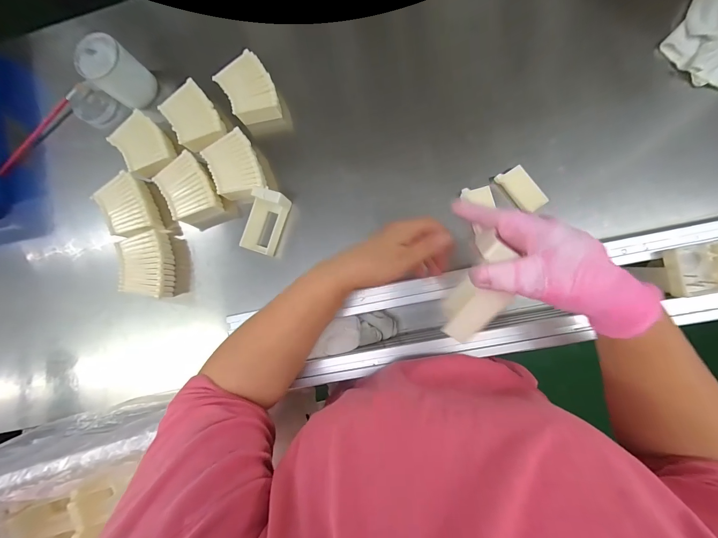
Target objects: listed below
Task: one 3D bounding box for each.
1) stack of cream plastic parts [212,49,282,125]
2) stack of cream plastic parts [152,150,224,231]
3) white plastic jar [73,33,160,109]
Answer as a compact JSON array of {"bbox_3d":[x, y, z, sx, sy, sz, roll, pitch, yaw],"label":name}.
[{"bbox_3d":[-0.191,-0.311,0.539,0.082,0.040,0.112,-31,81,4],"label":"stack of cream plastic parts"},{"bbox_3d":[-0.291,-0.134,0.553,0.086,0.056,0.111,-32,81,3],"label":"stack of cream plastic parts"},{"bbox_3d":[-0.430,-0.349,0.562,0.087,0.089,0.081,34,89,10],"label":"white plastic jar"}]

